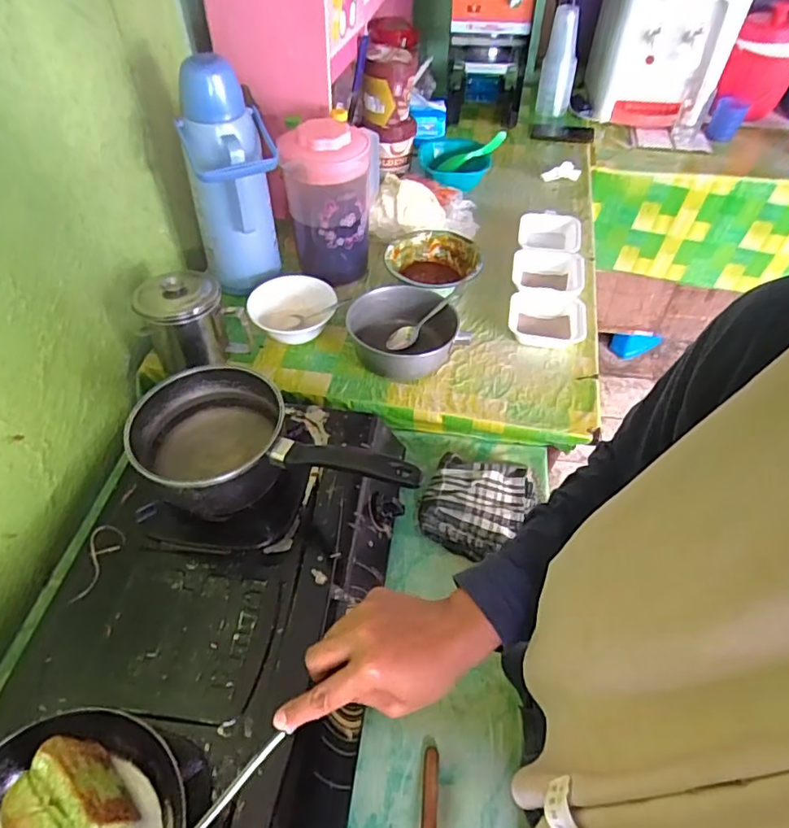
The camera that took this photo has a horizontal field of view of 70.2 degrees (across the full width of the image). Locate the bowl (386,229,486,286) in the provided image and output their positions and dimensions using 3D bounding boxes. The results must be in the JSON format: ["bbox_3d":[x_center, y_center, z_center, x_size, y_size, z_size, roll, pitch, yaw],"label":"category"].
[{"bbox_3d":[0.074,-0.272,1.083,0.178,0.078,0.183,0,49,0],"label":"bowl"}]

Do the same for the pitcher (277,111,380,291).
[{"bbox_3d":[-0.111,-0.399,1.070,0.164,0.304,0.196,-2,49,-2],"label":"pitcher"}]

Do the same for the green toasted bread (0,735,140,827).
[{"bbox_3d":[-0.268,0.328,0.467,0.091,0.057,0.071,27,55,22],"label":"green toasted bread"}]

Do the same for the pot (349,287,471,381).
[{"bbox_3d":[0.025,-0.134,0.964,0.180,0.081,0.183,0,49,0],"label":"pot"}]

